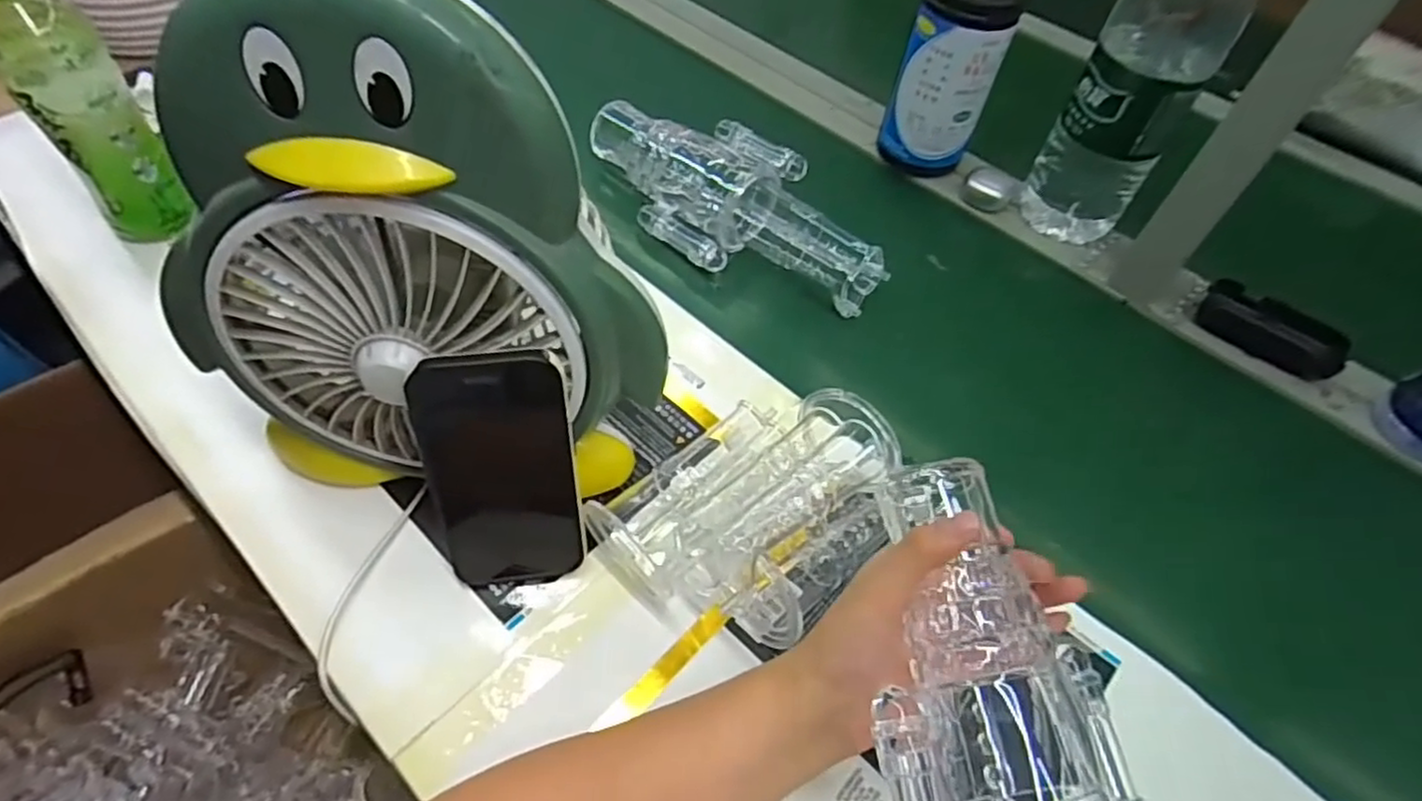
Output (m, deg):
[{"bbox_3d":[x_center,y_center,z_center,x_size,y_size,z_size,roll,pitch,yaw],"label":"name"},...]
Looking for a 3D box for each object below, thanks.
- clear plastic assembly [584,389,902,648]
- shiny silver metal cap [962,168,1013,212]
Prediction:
[{"bbox_3d":[0.029,0.060,0.423,0.128,0.082,0.158,40,60,21],"label":"clear plastic assembly"},{"bbox_3d":[0.268,-0.206,0.685,0.043,0.024,0.032,27,56,14],"label":"shiny silver metal cap"}]

